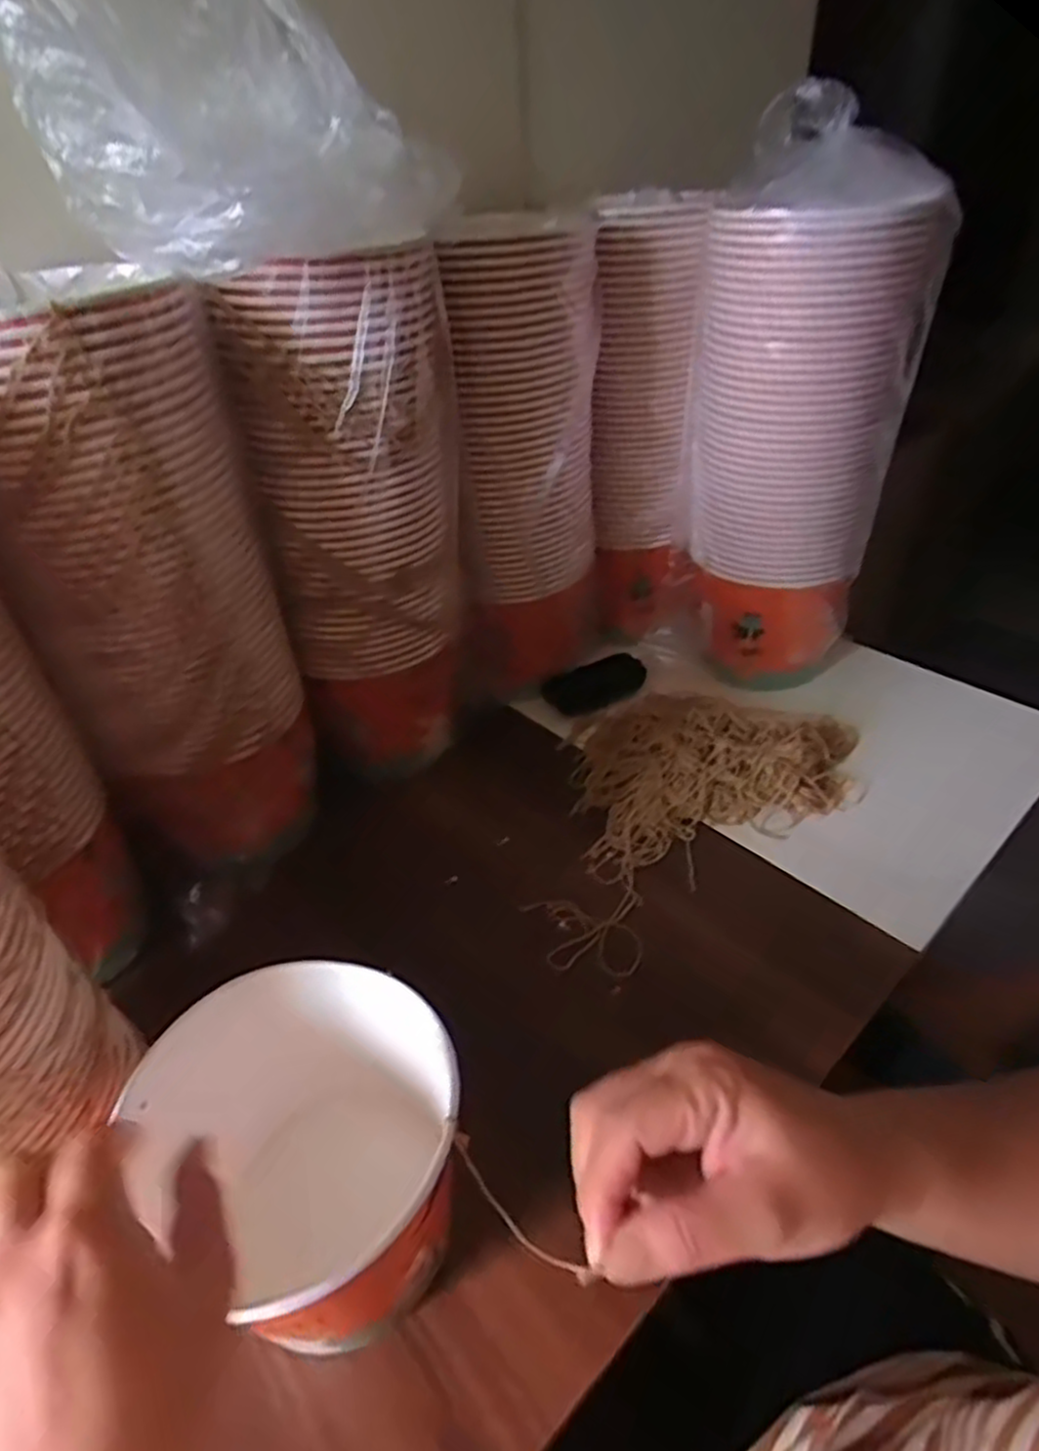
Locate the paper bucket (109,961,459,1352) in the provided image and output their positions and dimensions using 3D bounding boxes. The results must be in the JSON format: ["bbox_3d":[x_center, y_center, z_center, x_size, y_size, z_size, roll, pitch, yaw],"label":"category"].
[{"bbox_3d":[-0.104,0.221,0.403,0.135,0.107,0.140,-2,40,2],"label":"paper bucket"}]

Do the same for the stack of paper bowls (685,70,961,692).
[{"bbox_3d":[0.253,-0.279,0.705,0.173,0.461,0.163,11,42,17],"label":"stack of paper bowls"}]

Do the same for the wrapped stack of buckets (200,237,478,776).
[{"bbox_3d":[-0.115,-0.155,0.631,0.148,0.403,0.144,1,40,6],"label":"wrapped stack of buckets"}]

